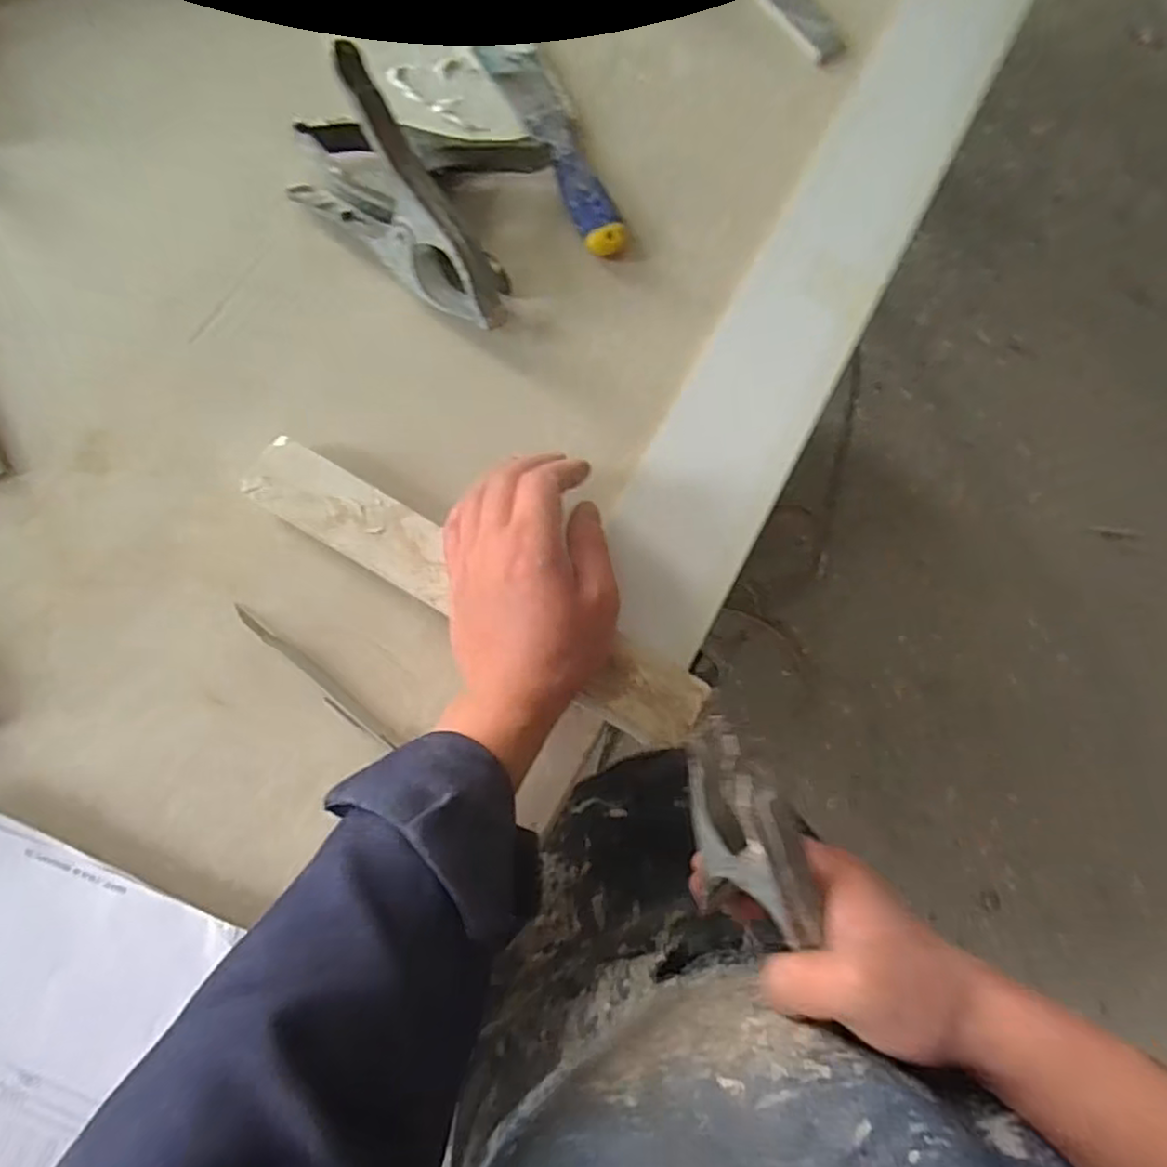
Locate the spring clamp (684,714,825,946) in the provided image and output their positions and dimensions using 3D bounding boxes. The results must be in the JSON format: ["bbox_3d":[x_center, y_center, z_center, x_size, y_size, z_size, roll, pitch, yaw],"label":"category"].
[{"bbox_3d":[0.079,0.115,0.324,0.045,0.047,0.101,-9,82,-5],"label":"spring clamp"}]

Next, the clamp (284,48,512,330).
[{"bbox_3d":[-0.112,-0.231,0.417,0.063,0.085,0.158,-43,88,-12],"label":"clamp"}]

